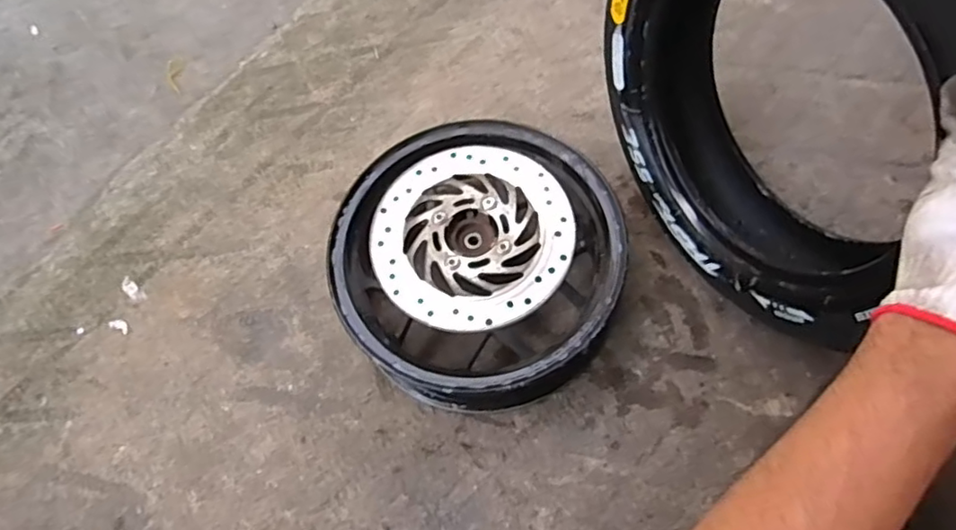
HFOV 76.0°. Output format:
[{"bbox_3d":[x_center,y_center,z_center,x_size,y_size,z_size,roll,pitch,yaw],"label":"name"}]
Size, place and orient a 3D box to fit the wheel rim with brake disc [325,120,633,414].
[{"bbox_3d":[-0.001,-0.008,0.700,0.308,0.136,0.313,0,71,1],"label":"wheel rim with brake disc"}]

